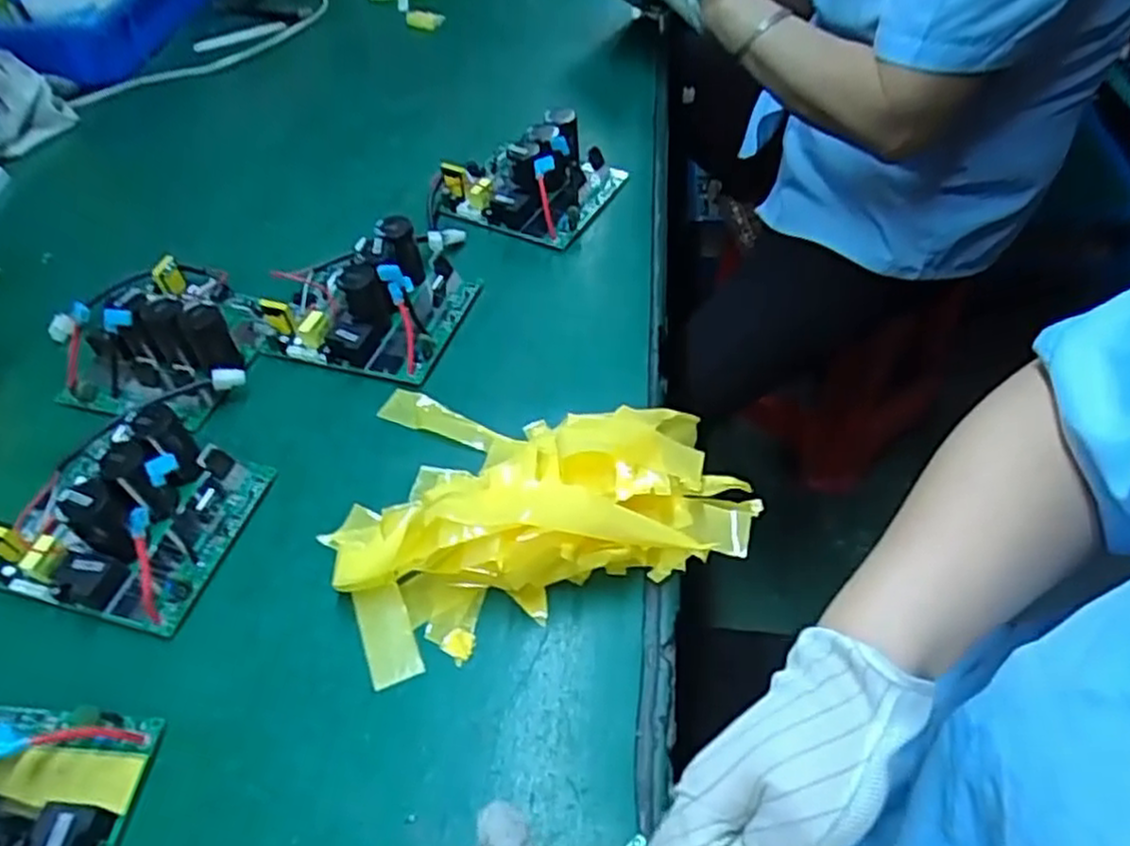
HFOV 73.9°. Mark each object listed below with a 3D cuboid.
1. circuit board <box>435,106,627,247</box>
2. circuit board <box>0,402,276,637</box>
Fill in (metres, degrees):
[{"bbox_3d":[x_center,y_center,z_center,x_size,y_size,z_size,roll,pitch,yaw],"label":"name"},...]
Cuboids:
[{"bbox_3d":[-0.037,-0.219,0.653,0.141,0.057,0.111,21,55,20],"label":"circuit board"},{"bbox_3d":[-0.274,0.048,0.458,0.138,0.053,0.122,9,52,11],"label":"circuit board"}]

